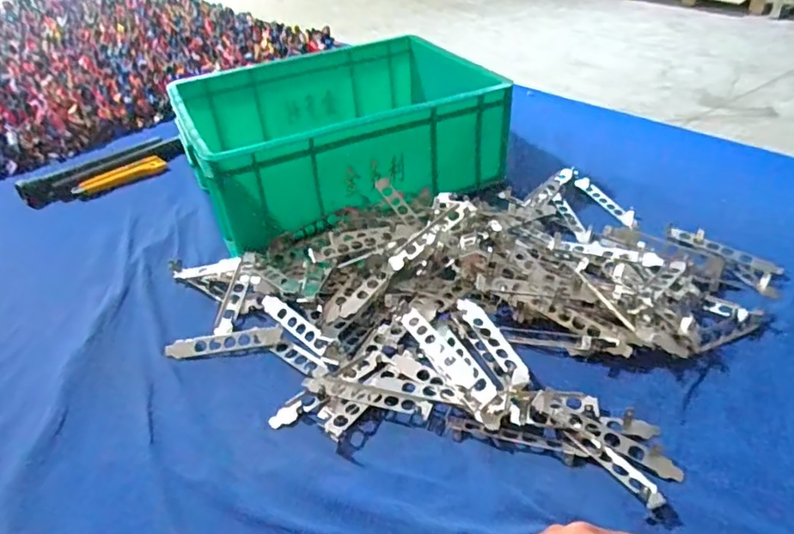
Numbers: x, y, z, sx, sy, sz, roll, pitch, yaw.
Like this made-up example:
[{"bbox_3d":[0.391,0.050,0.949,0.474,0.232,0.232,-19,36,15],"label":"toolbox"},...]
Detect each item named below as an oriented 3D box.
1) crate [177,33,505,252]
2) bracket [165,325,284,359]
[{"bbox_3d":[-0.070,-0.205,0.829,0.431,0.132,0.301,-19,40,-18],"label":"crate"},{"bbox_3d":[-0.176,0.079,0.585,0.118,0.010,0.026,-7,37,-3],"label":"bracket"}]

